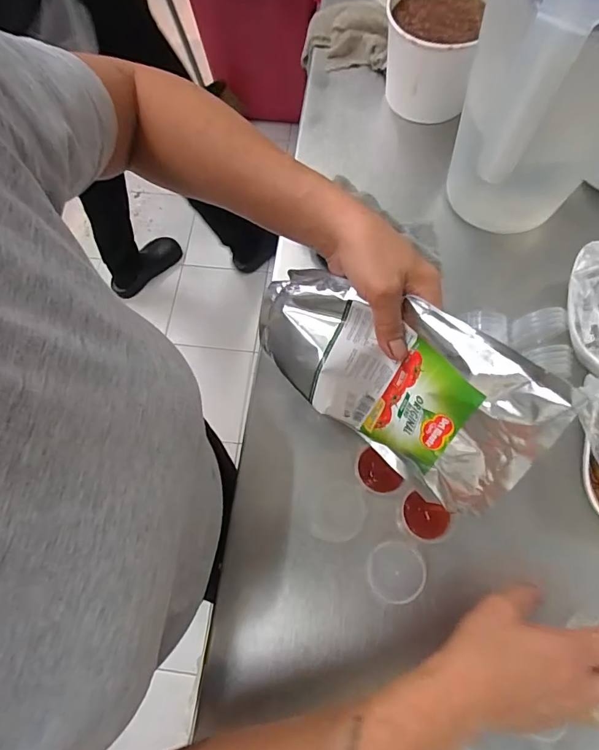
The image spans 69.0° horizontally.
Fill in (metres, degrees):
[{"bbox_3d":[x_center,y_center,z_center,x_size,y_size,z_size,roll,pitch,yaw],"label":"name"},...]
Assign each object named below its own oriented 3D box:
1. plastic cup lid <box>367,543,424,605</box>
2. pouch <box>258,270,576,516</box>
[{"bbox_3d":[0.085,0.172,0.379,0.047,0.010,0.048,-1,70,2],"label":"plastic cup lid"},{"bbox_3d":[0.063,0.001,0.343,0.234,0.128,0.036,34,30,23],"label":"pouch"}]

